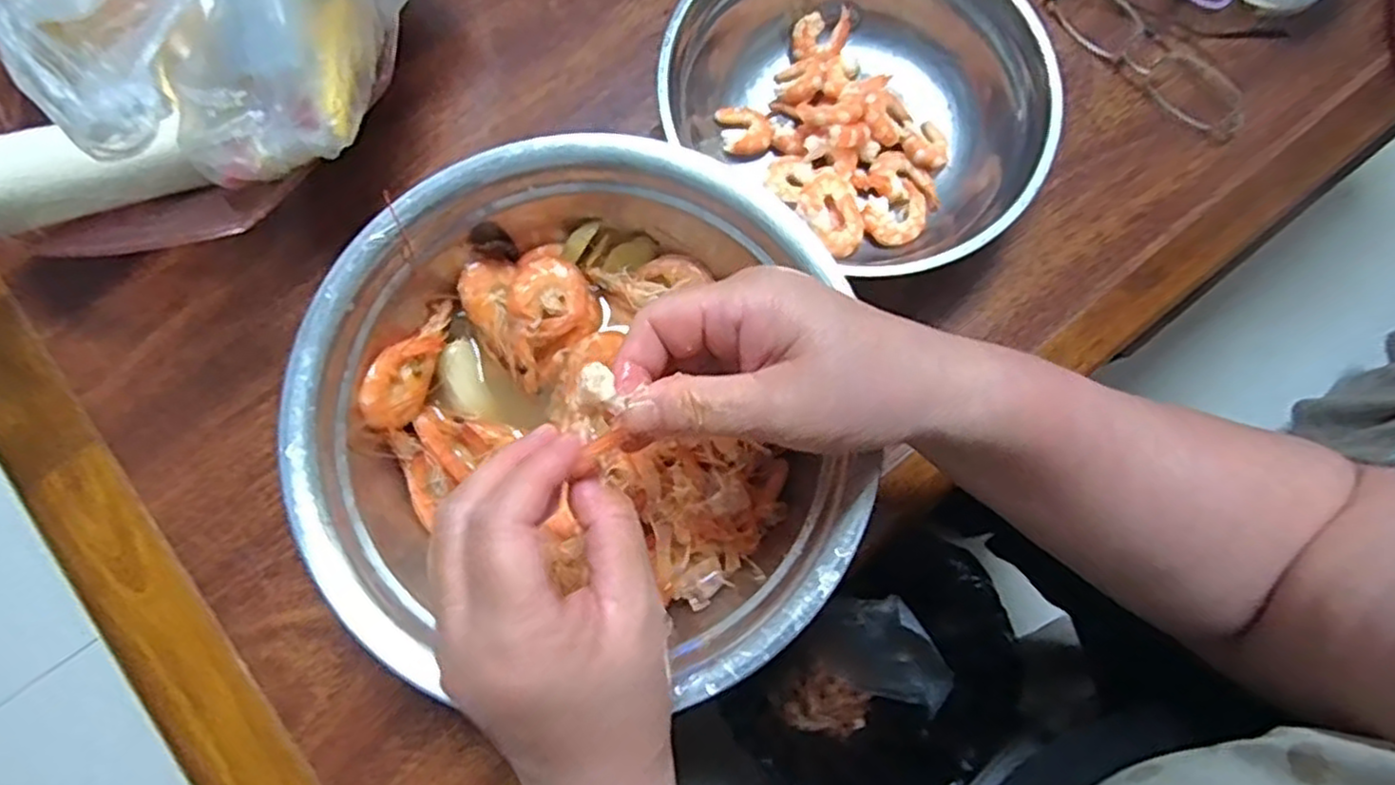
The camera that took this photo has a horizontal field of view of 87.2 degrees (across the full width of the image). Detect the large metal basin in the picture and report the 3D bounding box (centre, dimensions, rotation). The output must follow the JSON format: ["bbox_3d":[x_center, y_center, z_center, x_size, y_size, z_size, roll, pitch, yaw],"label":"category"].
[{"bbox_3d":[-0.054,0.008,0.340,0.238,0.066,0.235,0,77,1],"label":"large metal basin"}]

